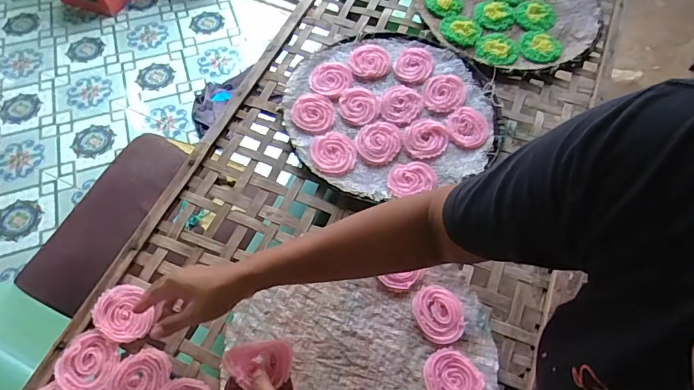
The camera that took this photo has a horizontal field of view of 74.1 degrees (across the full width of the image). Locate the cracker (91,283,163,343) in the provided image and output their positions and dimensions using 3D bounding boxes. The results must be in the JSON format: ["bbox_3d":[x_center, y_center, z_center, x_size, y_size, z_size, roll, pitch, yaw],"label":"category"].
[{"bbox_3d":[-0.304,0.162,0.632,0.084,0.010,0.071,20,61,9],"label":"cracker"}]

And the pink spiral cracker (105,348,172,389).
[{"bbox_3d":[-0.267,0.235,0.587,0.062,0.005,0.078,25,62,12],"label":"pink spiral cracker"}]

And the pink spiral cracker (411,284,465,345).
[{"bbox_3d":[0.132,0.168,0.653,0.071,0.004,0.081,-14,62,-10],"label":"pink spiral cracker"}]

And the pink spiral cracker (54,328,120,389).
[{"bbox_3d":[-0.332,0.216,0.589,0.069,0.011,0.079,13,60,5],"label":"pink spiral cracker"}]

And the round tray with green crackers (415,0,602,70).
[{"bbox_3d":[0.316,-0.393,0.919,0.330,0.026,0.347,1,60,-2],"label":"round tray with green crackers"}]

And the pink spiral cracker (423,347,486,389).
[{"bbox_3d":[0.141,0.248,0.609,0.083,0.006,0.072,41,67,19],"label":"pink spiral cracker"}]

